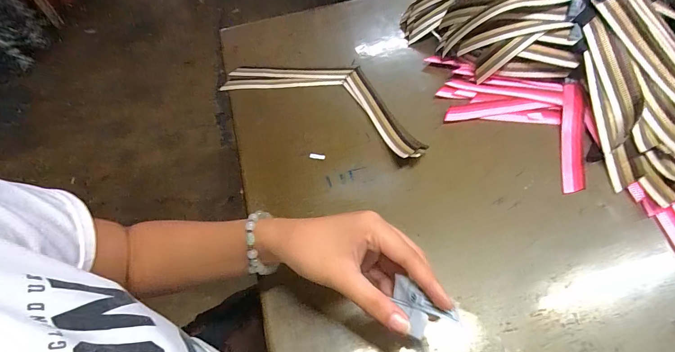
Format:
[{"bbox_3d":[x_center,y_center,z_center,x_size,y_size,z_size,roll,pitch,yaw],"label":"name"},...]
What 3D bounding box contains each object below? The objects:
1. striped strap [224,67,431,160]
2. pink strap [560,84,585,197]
[{"bbox_3d":[-0.010,-0.129,0.487,0.338,0.021,0.128,26,61,22],"label":"striped strap"},{"bbox_3d":[0.297,-0.051,0.400,0.025,0.025,0.159,14,57,14],"label":"pink strap"}]

